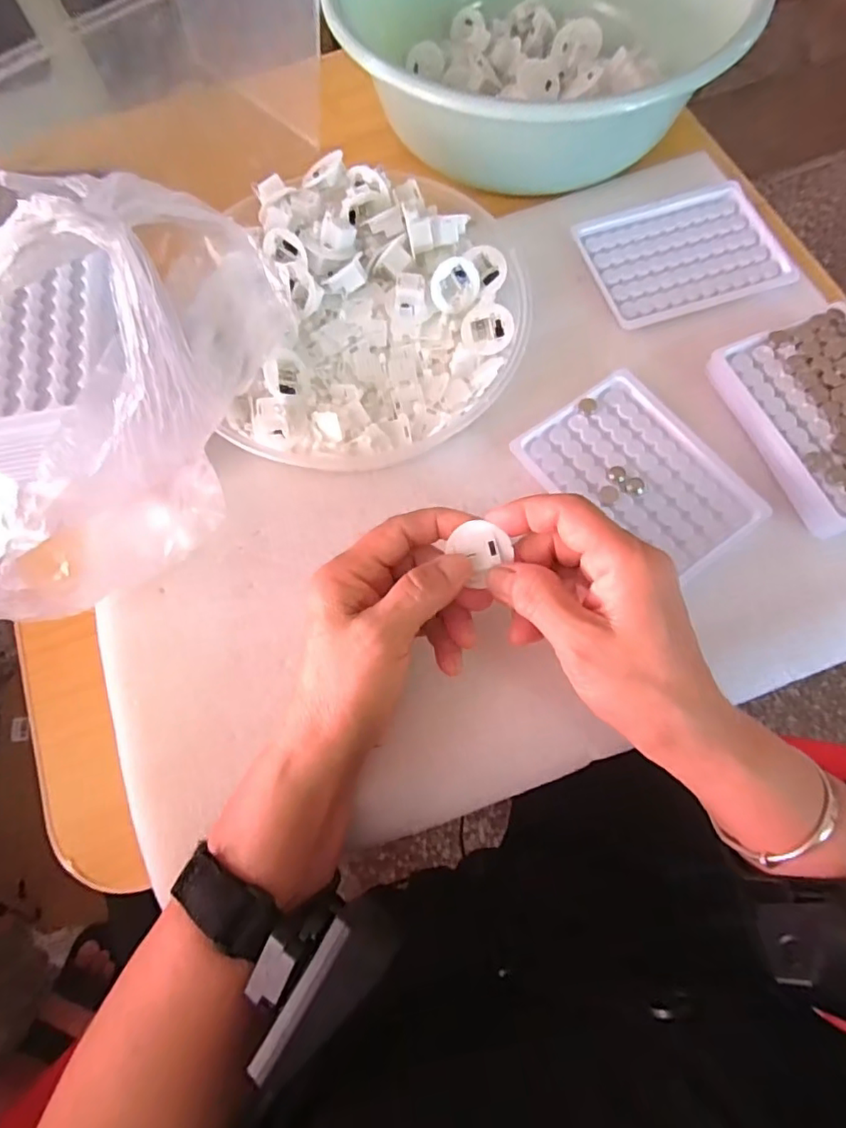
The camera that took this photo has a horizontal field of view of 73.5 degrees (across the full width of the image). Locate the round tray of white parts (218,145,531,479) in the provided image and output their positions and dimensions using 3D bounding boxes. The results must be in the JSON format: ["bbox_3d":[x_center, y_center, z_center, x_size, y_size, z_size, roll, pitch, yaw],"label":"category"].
[{"bbox_3d":[-0.026,-0.161,0.361,0.176,0.039,0.199,1,73,1],"label":"round tray of white parts"}]

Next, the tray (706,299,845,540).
[{"bbox_3d":[0.246,-0.090,0.338,0.095,0.020,0.126,-21,74,-5],"label":"tray"}]

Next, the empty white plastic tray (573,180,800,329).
[{"bbox_3d":[0.182,-0.221,0.399,0.134,0.007,0.099,-19,73,-5],"label":"empty white plastic tray"}]

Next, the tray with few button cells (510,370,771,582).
[{"bbox_3d":[0.130,-0.054,0.346,0.094,0.008,0.129,-37,76,-10],"label":"tray with few button cells"}]

